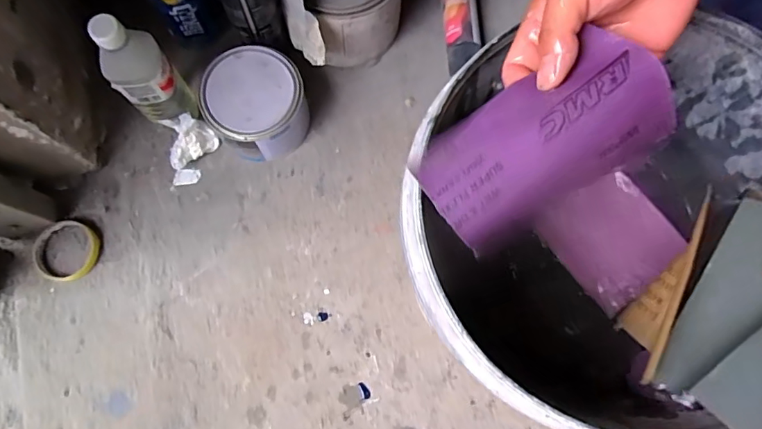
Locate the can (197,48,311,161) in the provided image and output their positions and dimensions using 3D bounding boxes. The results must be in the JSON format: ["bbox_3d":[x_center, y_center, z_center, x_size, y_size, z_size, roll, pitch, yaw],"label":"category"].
[{"bbox_3d":[-0.168,-0.147,0.678,0.125,0.089,0.121,0,77,0],"label":"can"}]

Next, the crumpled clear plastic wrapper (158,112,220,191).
[{"bbox_3d":[-0.263,-0.085,0.678,0.062,0.060,0.081,-1,77,-1],"label":"crumpled clear plastic wrapper"}]

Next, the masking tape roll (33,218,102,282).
[{"bbox_3d":[-0.427,0.048,0.670,0.082,0.014,0.082,0,77,0],"label":"masking tape roll"}]

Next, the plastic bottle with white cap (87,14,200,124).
[{"bbox_3d":[-0.284,-0.164,0.608,0.067,0.223,0.056,-39,80,-8],"label":"plastic bottle with white cap"}]

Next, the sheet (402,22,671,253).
[{"bbox_3d":[0.092,-0.045,0.283,0.139,0.050,0.076,-29,79,-7],"label":"sheet"}]

